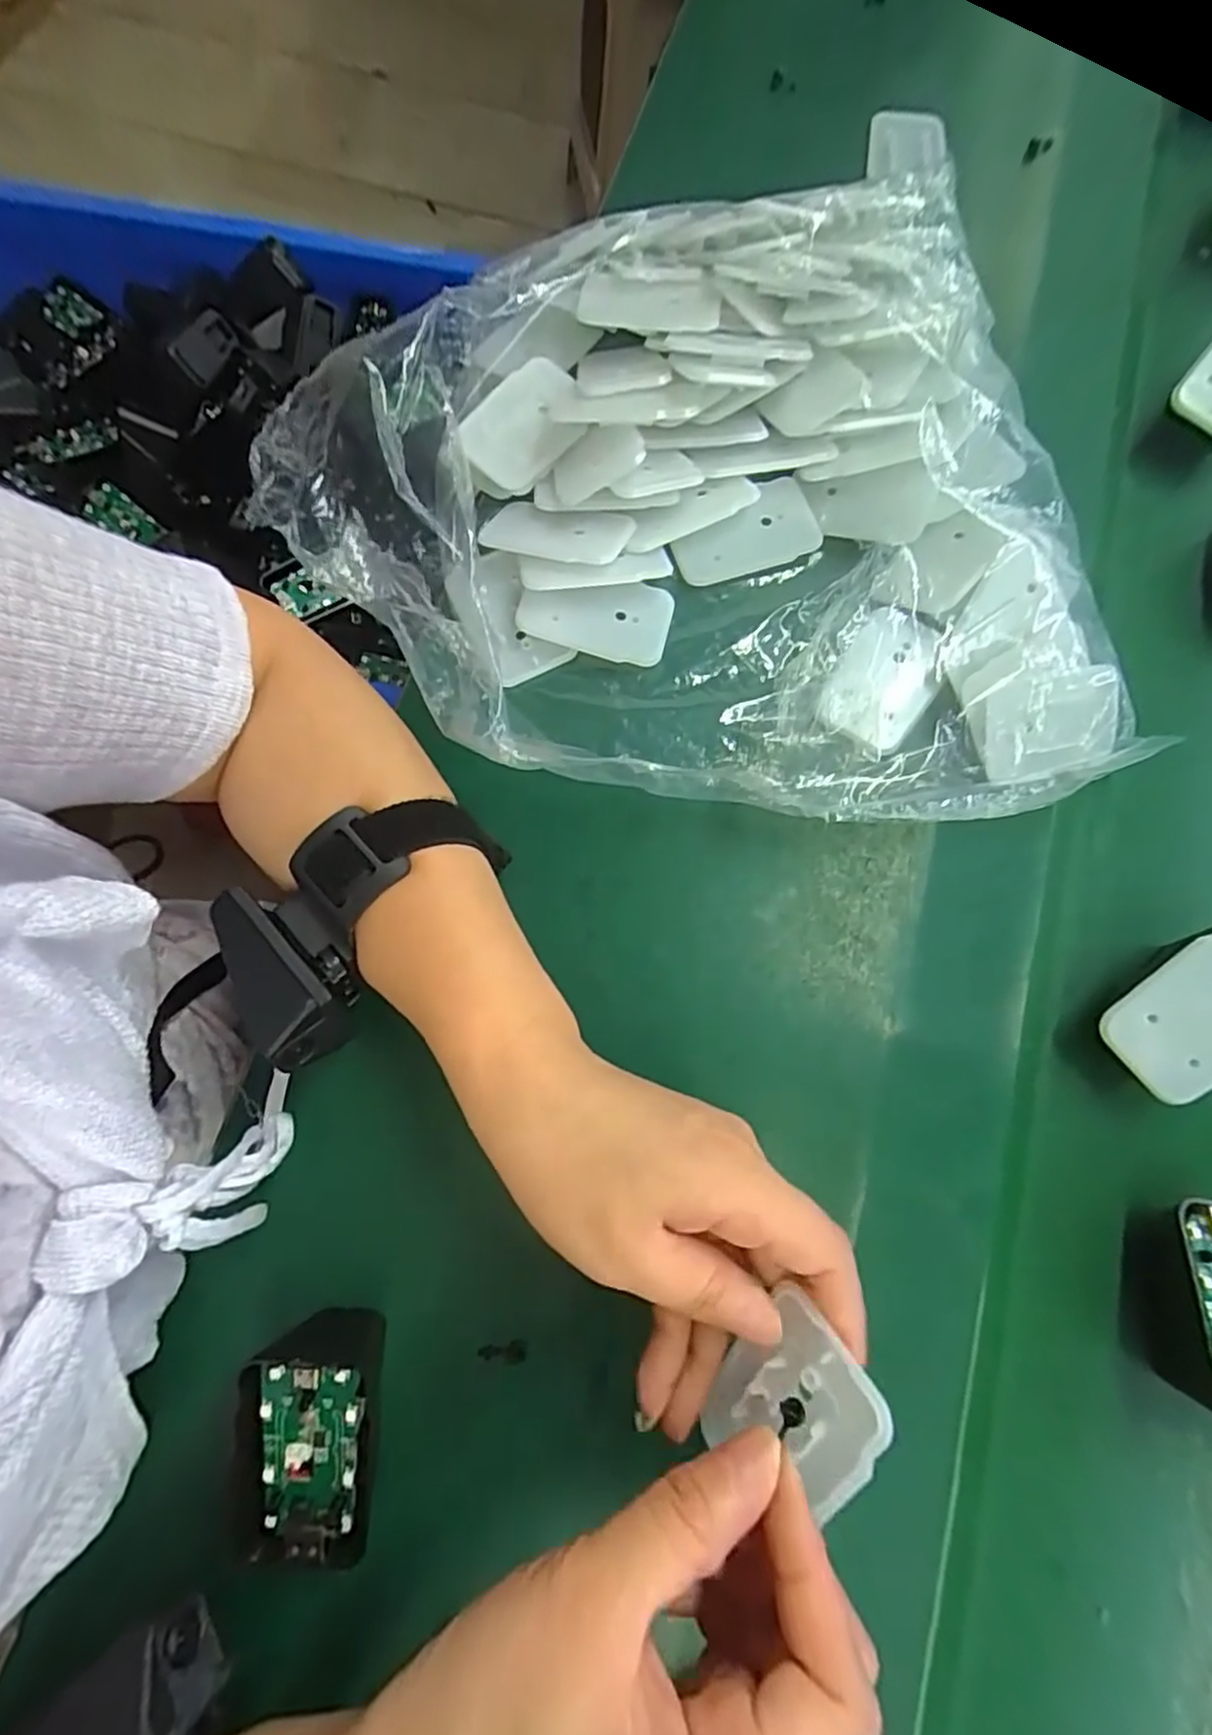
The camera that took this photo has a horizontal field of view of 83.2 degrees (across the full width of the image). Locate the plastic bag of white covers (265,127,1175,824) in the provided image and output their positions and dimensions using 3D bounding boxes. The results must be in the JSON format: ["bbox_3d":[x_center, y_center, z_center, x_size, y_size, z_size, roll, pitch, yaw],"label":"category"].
[{"bbox_3d":[0.034,-0.160,0.303,0.351,0.058,0.298,-3,76,-1],"label":"plastic bag of white covers"}]

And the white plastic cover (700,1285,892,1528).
[{"bbox_3d":[0.052,0.155,0.196,0.010,0.045,0.054,21,101,-34],"label":"white plastic cover"}]

